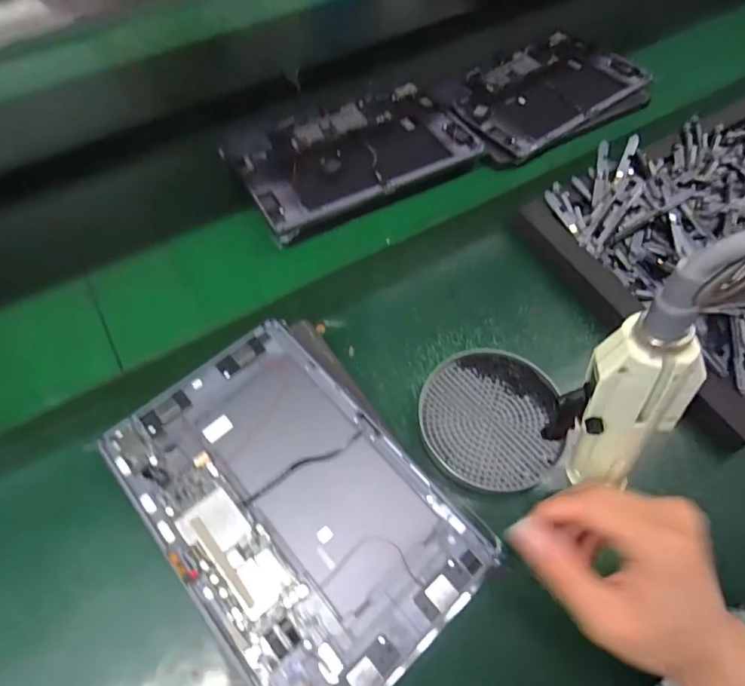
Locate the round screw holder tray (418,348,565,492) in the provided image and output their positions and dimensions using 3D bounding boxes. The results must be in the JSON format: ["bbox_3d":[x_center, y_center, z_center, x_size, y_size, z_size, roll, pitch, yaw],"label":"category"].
[{"bbox_3d":[0.093,0.059,0.376,0.104,0.008,0.111,-2,62,4],"label":"round screw holder tray"}]

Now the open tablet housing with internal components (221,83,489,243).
[{"bbox_3d":[-0.020,-0.216,0.520,0.255,0.018,0.157,-28,65,-14],"label":"open tablet housing with internal components"}]

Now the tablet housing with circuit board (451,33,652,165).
[{"bbox_3d":[0.214,-0.315,0.589,0.259,0.024,0.163,-29,66,-14],"label":"tablet housing with circuit board"}]

